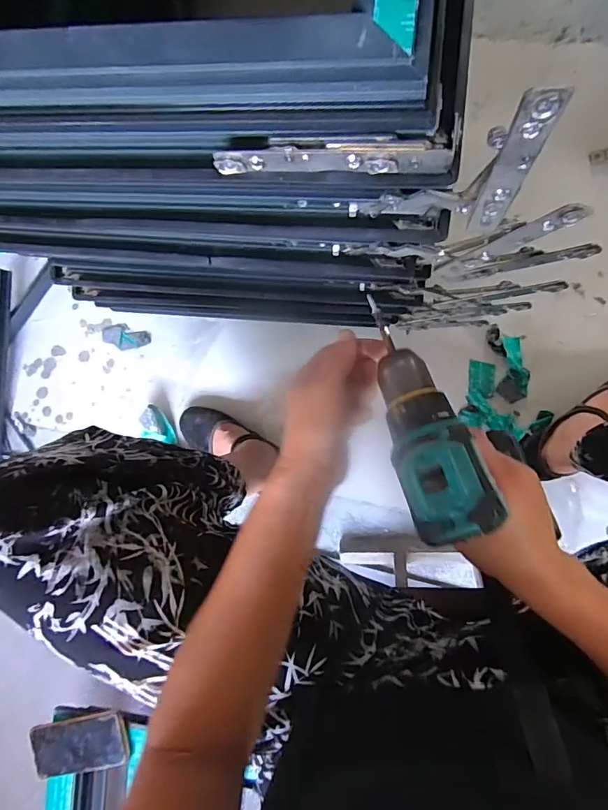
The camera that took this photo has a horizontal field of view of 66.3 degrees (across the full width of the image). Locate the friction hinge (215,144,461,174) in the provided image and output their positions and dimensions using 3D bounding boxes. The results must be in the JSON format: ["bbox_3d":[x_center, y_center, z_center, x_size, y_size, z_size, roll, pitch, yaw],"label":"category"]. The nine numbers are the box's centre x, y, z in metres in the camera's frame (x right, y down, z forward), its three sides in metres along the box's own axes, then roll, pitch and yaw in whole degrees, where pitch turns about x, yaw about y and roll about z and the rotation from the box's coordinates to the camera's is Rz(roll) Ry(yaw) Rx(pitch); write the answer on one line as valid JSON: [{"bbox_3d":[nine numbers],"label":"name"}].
[{"bbox_3d":[0.016,-0.149,0.279,0.144,0.019,0.011,5,88,9],"label":"friction hinge"}]

